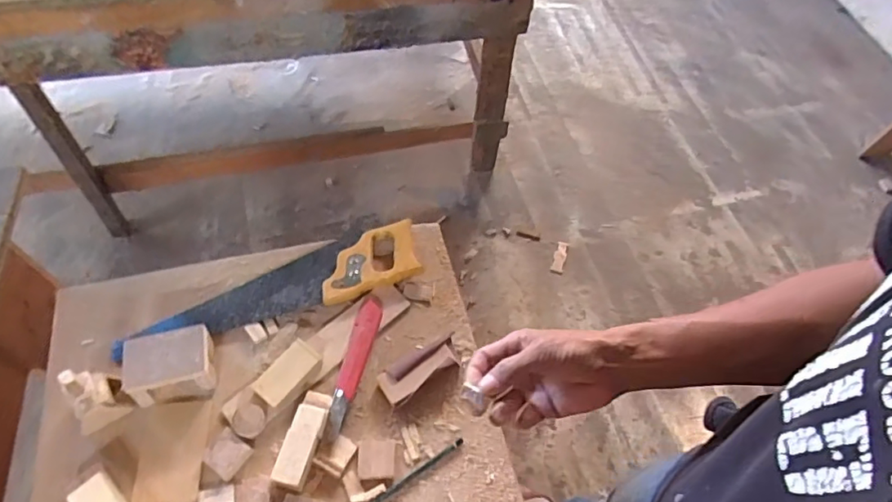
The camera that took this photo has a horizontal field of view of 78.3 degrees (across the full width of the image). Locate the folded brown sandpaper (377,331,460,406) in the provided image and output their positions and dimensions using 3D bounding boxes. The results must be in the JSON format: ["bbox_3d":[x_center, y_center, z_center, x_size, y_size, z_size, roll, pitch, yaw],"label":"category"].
[{"bbox_3d":[-0.031,0.149,0.693,0.108,0.029,0.048,-28,62,-21],"label":"folded brown sandpaper"}]

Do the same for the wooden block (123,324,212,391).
[{"bbox_3d":[-0.333,0.135,0.665,0.094,0.053,0.066,-12,59,-10],"label":"wooden block"}]

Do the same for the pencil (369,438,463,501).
[{"bbox_3d":[-0.036,0.259,0.633,0.135,0.006,0.012,-28,62,-22],"label":"pencil"}]

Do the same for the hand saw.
[{"bbox_3d":[-0.233,0.045,0.744,0.398,0.034,0.102,-15,58,-15],"label":"hand saw"}]

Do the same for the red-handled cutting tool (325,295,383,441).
[{"bbox_3d":[-0.117,0.143,0.697,0.031,0.018,0.185,12,56,4],"label":"red-handled cutting tool"}]

